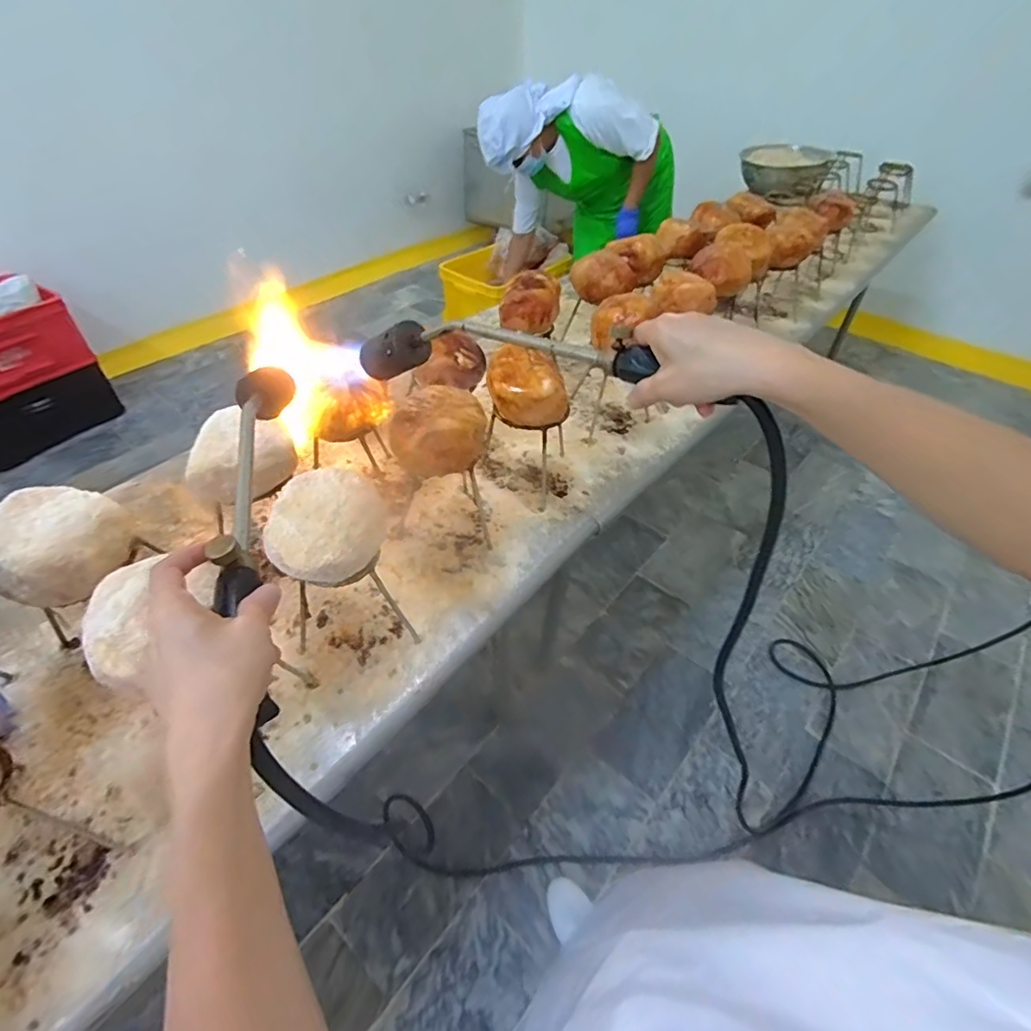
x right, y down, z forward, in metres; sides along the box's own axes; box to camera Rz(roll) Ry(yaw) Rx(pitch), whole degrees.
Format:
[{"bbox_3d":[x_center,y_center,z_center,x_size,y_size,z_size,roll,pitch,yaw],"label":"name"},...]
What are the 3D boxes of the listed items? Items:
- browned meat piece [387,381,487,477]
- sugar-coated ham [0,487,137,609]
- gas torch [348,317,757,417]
[{"bbox_3d":[-0.102,-0.109,0.705,0.125,0.072,0.123,3,44,1],"label":"browned meat piece"},{"bbox_3d":[-0.483,0.030,0.580,0.114,0.084,0.130,1,44,-1],"label":"sugar-coated ham"},{"bbox_3d":[0.000,-0.151,0.505,0.470,0.060,0.056,18,44,41],"label":"gas torch"}]

